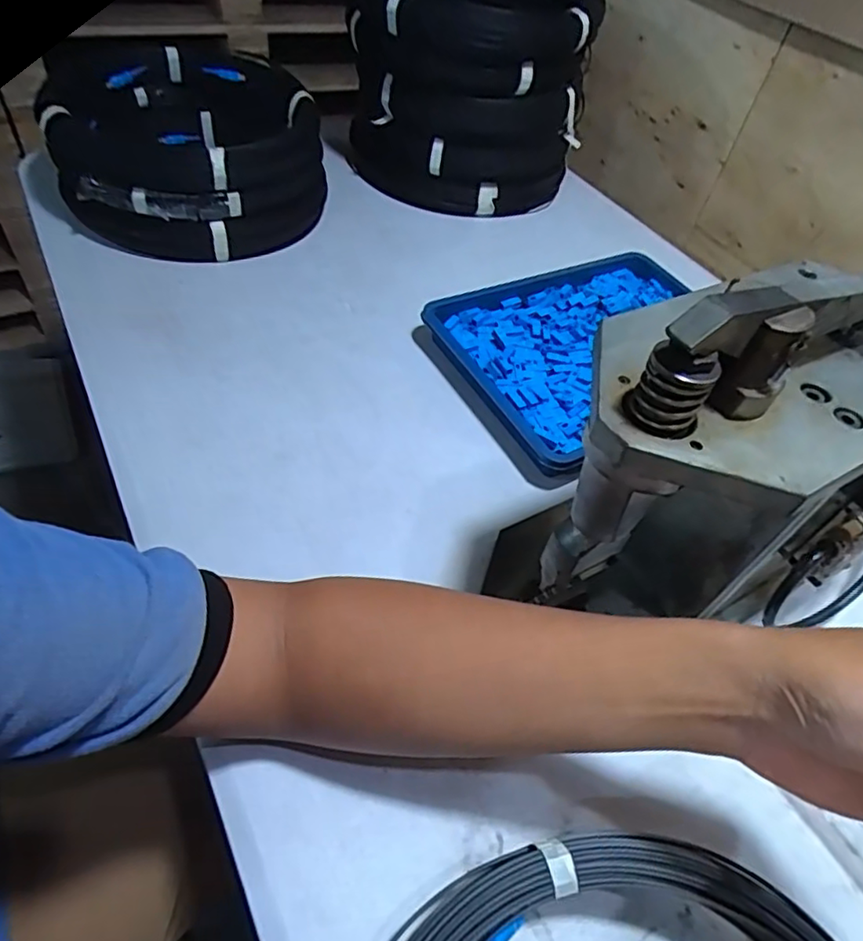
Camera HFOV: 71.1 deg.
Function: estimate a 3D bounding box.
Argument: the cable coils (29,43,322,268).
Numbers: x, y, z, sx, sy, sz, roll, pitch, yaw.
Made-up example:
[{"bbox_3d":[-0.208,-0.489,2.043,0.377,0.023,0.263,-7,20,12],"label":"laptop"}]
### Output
[{"bbox_3d":[-0.273,-0.363,0.713,0.272,0.152,0.271,-5,52,-13],"label":"cable coils"}]

